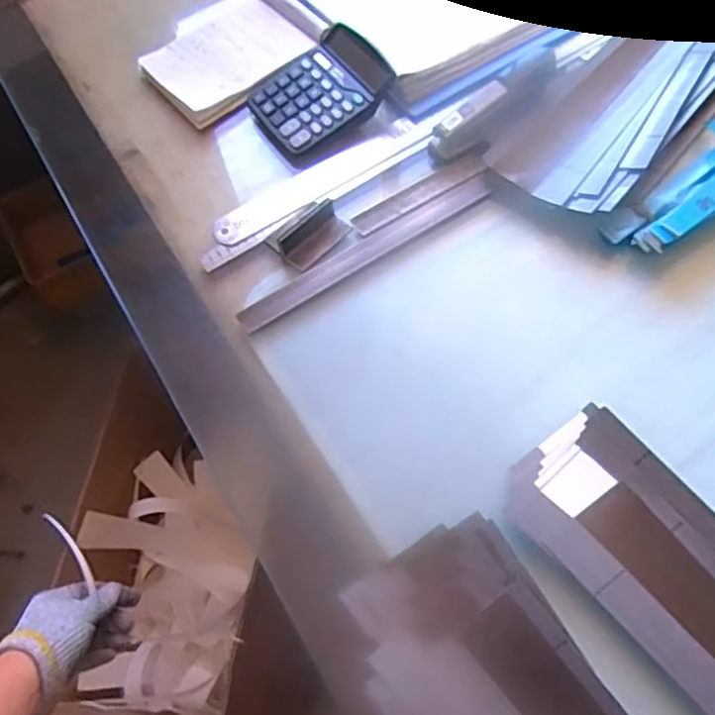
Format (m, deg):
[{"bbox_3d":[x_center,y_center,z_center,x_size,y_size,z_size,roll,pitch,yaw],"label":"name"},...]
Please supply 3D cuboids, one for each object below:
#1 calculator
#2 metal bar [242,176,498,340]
[{"bbox_3d":[-0.044,-0.308,0.729,0.153,0.036,0.133,-34,65,-14],"label":"calculator"},{"bbox_3d":[0.011,-0.106,0.637,0.283,0.017,0.027,-30,64,-12],"label":"metal bar"}]

